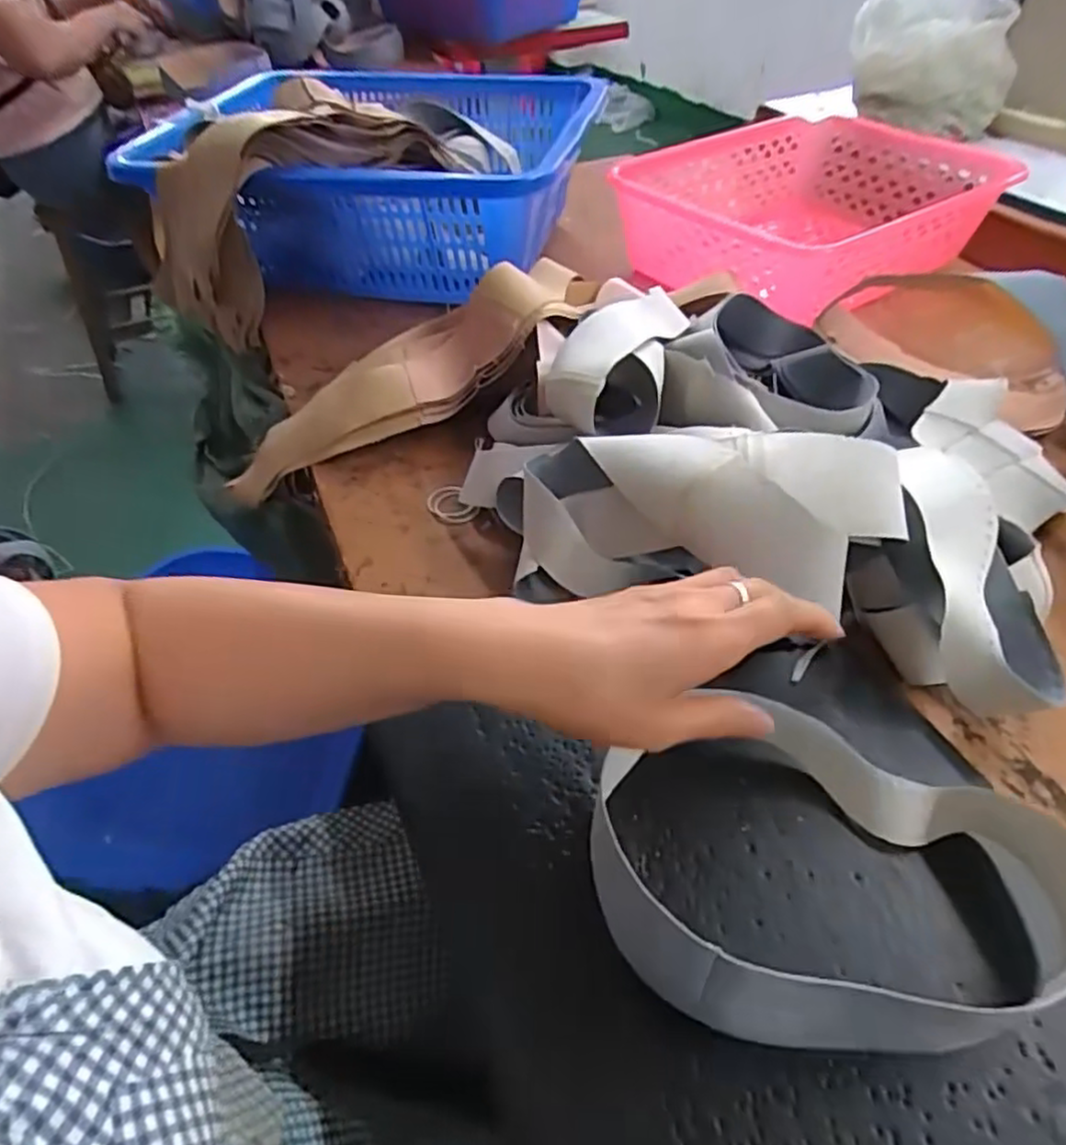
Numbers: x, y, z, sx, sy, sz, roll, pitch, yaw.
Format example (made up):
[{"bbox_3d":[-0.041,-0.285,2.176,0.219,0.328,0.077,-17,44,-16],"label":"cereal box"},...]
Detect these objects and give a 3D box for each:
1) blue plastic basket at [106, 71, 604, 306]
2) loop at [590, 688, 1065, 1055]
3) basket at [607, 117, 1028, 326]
[{"bbox_3d":[-0.159,-0.495,0.904,0.458,0.164,0.401,5,48,6],"label":"blue plastic basket"},{"bbox_3d":[0.152,0.137,0.345,0.241,0.066,0.157,-5,49,1],"label":"loop"},{"bbox_3d":[0.335,-0.434,0.866,0.426,0.119,0.328,-31,54,-24],"label":"basket"}]

